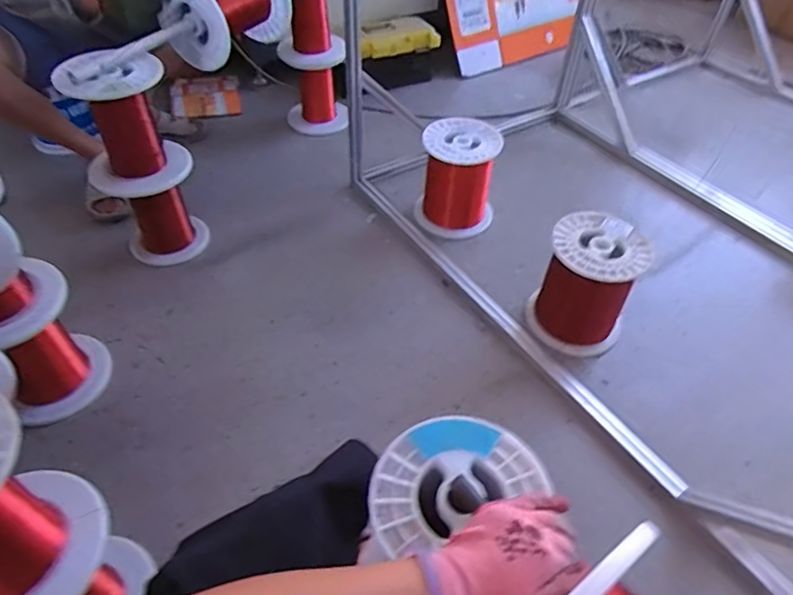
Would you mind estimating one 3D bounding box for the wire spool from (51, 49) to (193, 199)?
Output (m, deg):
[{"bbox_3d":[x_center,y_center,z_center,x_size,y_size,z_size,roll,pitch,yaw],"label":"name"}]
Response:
[{"bbox_3d":[-0.602,-0.392,1.205,0.209,0.274,0.229,-22,52,-21],"label":"wire spool"}]

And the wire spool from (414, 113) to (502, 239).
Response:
[{"bbox_3d":[0.162,-0.317,1.426,0.204,0.226,0.196,9,47,5],"label":"wire spool"}]

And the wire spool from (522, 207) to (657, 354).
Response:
[{"bbox_3d":[0.408,-0.023,1.170,0.193,0.237,0.185,1,47,-1],"label":"wire spool"}]

